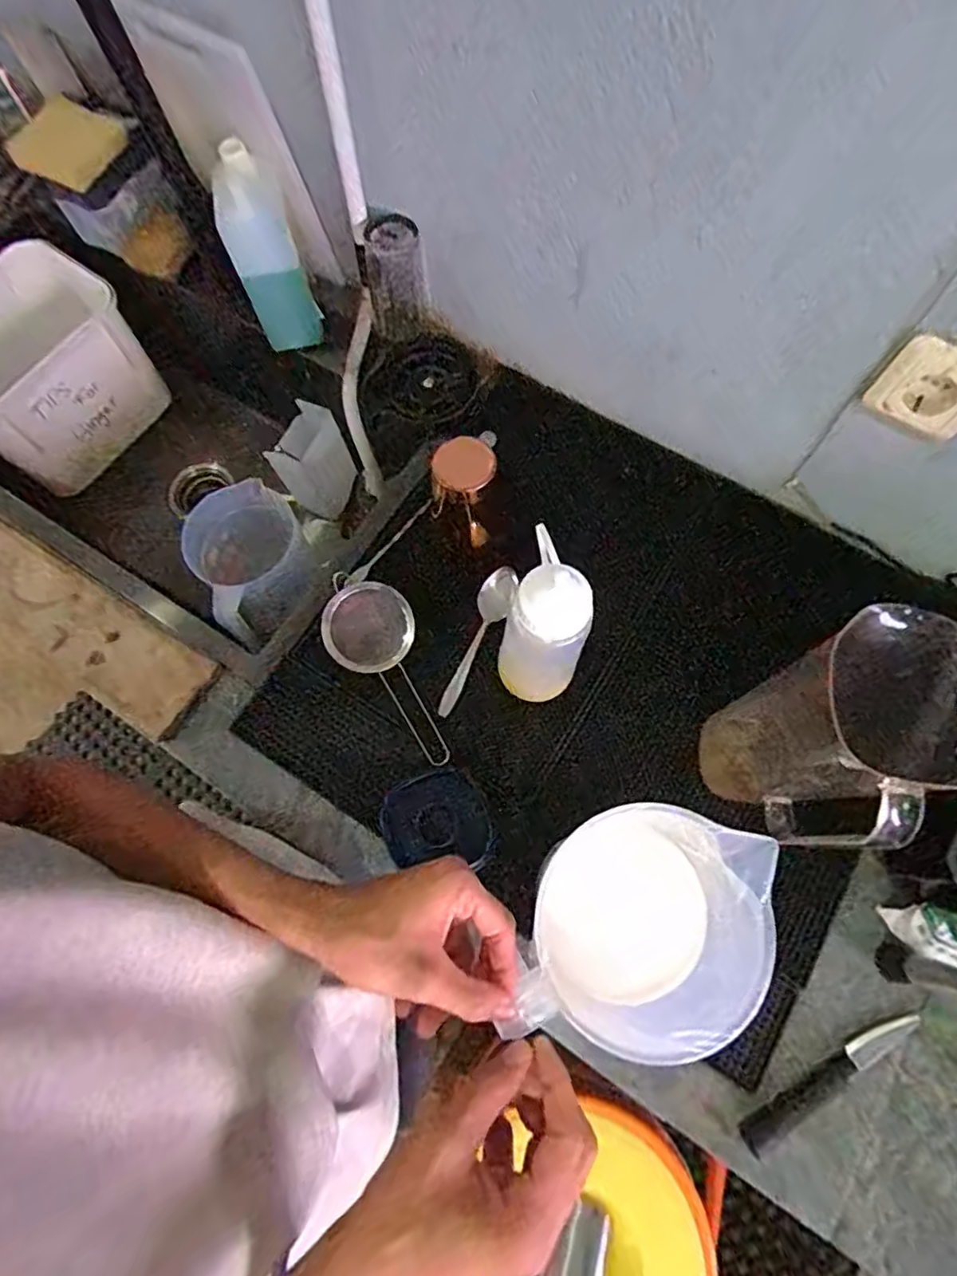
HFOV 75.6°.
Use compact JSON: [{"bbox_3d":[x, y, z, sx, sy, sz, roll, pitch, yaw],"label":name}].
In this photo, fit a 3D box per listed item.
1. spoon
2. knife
[{"bbox_3d":[0.001,0.005,0.657,0.035,0.032,0.165,19,73,7],"label":"spoon"},{"bbox_3d":[0.307,0.386,0.537,0.180,0.017,0.028,-32,74,-9],"label":"knife"}]

